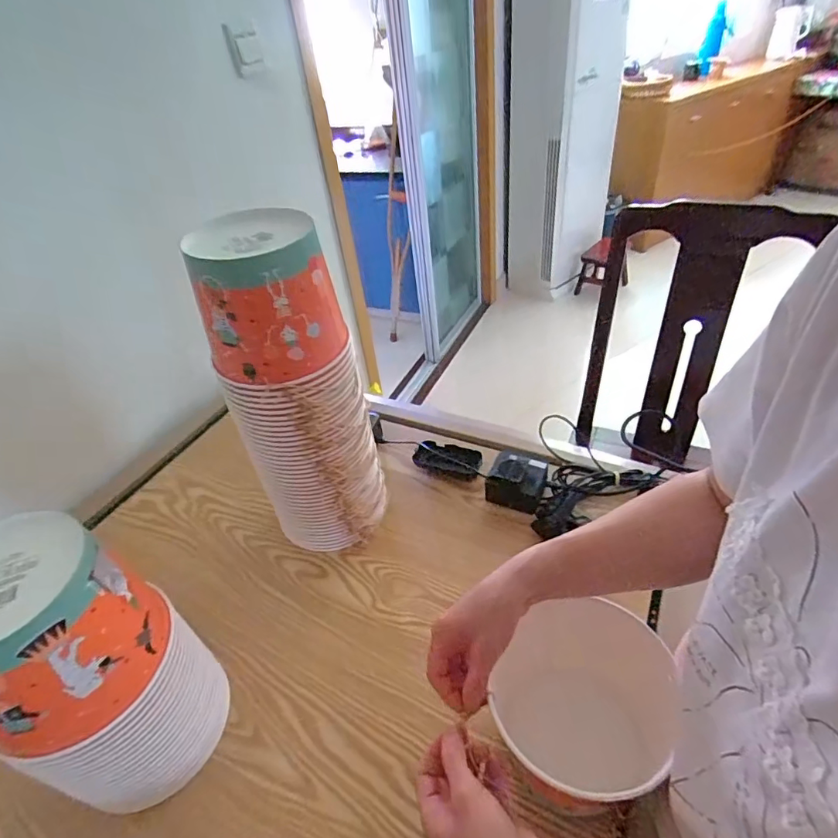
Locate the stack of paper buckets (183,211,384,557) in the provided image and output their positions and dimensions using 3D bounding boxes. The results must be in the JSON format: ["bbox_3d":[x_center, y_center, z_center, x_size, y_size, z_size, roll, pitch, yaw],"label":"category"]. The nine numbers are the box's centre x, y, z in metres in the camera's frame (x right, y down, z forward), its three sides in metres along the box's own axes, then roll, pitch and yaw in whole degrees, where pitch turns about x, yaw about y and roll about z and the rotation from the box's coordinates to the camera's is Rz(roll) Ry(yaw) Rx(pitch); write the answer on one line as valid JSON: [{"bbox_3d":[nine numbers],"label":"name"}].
[{"bbox_3d":[-0.141,-0.010,0.624,0.150,0.444,0.135,-14,40,-8],"label":"stack of paper buckets"}]

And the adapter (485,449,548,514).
[{"bbox_3d":[0.145,0.089,0.736,0.080,0.051,0.072,9,41,20],"label":"adapter"}]

